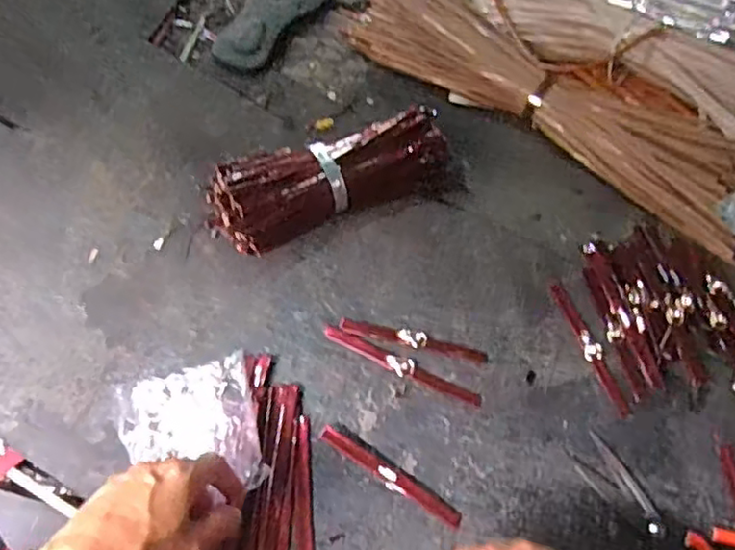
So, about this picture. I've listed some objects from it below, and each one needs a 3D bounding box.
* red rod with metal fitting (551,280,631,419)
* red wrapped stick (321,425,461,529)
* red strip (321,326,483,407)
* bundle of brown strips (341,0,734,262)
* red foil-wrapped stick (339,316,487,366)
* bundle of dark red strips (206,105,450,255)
[{"bbox_3d":[0.213,0.068,0.629,0.017,0.010,0.142,-16,62,-11],"label":"red rod with metal fitting"},{"bbox_3d":[0.020,0.173,0.563,0.135,0.009,0.015,29,63,13],"label":"red wrapped stick"},{"bbox_3d":[0.032,0.084,0.612,0.156,0.011,0.018,23,62,10],"label":"red strip"},{"bbox_3d":[0.269,-0.219,0.792,0.635,0.068,0.245,25,62,11],"label":"bundle of brown strips"},{"bbox_3d":[0.044,0.062,0.626,0.141,0.013,0.017,12,61,4],"label":"red foil-wrapped stick"},{"bbox_3d":[-0.036,-0.102,0.684,0.258,0.060,0.083,-23,65,-14],"label":"bundle of dark red strips"}]

